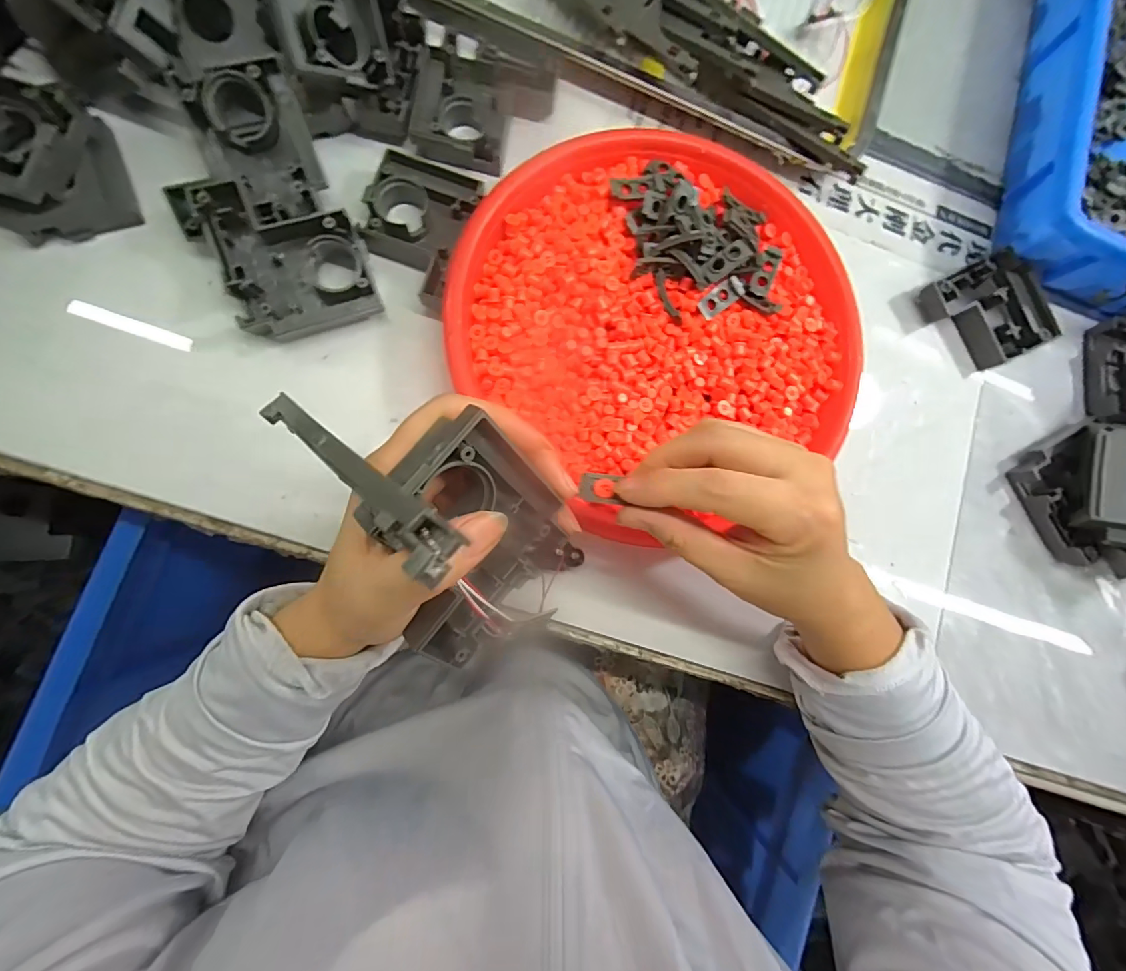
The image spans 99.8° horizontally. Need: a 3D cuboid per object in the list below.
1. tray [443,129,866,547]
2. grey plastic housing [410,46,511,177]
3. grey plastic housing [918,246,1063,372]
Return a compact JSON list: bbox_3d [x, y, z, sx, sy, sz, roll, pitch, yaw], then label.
[{"bbox_3d":[0.062,-0.105,0.297,0.242,0.036,0.231,1,84,-8],"label":"tray"},{"bbox_3d":[-0.064,-0.241,0.304,0.058,0.020,0.073,8,83,-7],"label":"grey plastic housing"},{"bbox_3d":[0.308,-0.125,0.343,0.080,0.020,0.074,-25,88,-10],"label":"grey plastic housing"}]

